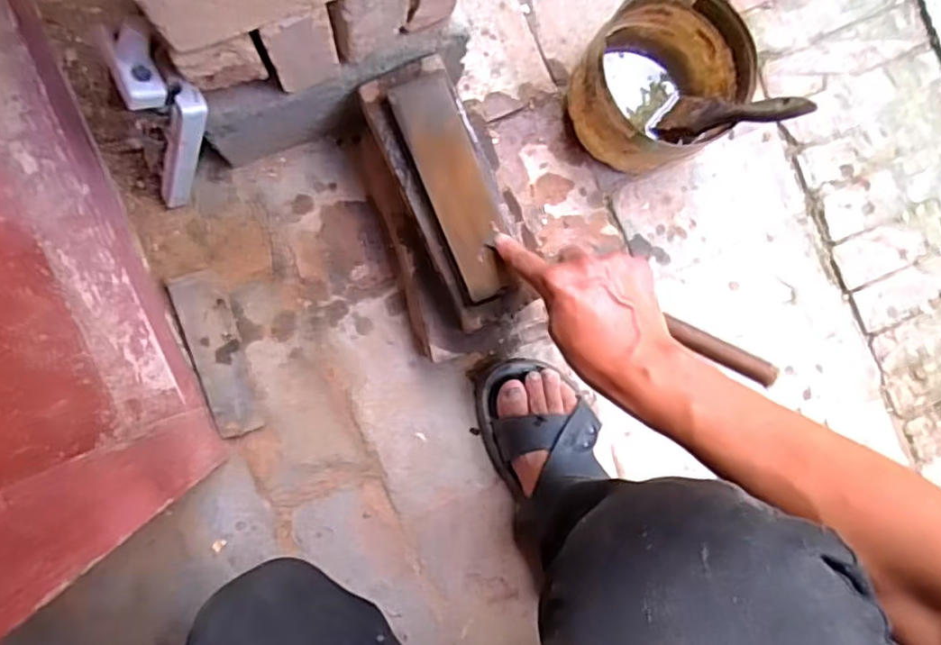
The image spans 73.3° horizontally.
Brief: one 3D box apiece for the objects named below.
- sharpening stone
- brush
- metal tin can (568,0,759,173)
[{"bbox_3d":[-0.011,-0.118,0.557,0.060,0.022,0.191,-19,95,-7],"label":"sharpening stone"},{"bbox_3d":[0.244,-0.198,0.592,0.022,0.161,0.048,34,85,-29],"label":"brush"},{"bbox_3d":[0.182,-0.243,0.643,0.157,0.111,0.139,-38,94,-6],"label":"metal tin can"}]

